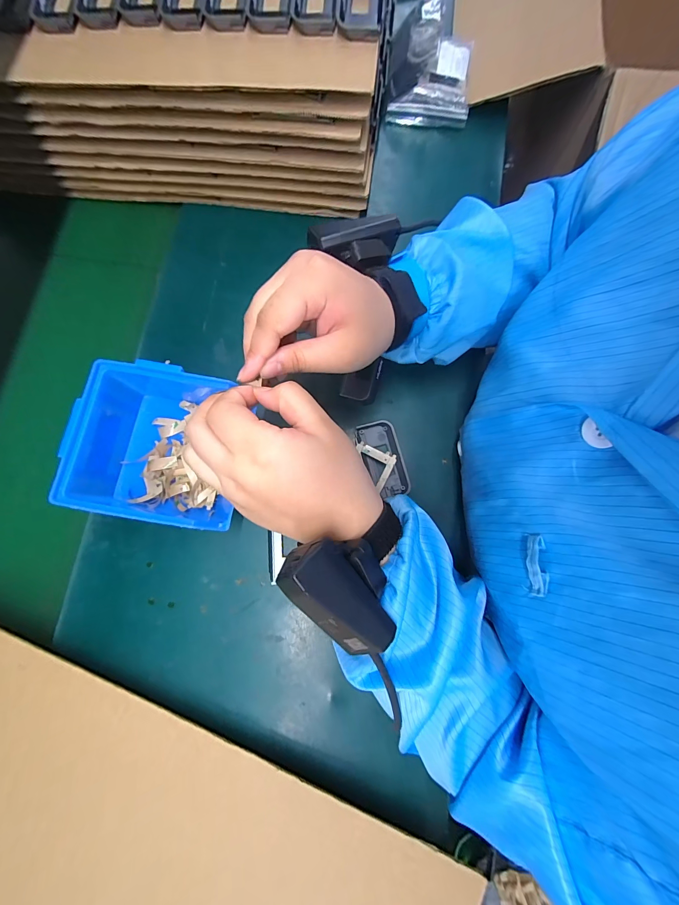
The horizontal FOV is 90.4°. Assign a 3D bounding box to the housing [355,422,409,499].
[{"bbox_3d":[0.042,0.005,0.324,0.036,0.010,0.071,-15,79,-1],"label":"housing"}]

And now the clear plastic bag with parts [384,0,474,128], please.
[{"bbox_3d":[0.105,-0.454,0.390,0.095,0.060,0.113,5,79,3],"label":"clear plastic bag with parts"}]

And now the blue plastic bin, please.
[{"bbox_3d":[-0.157,-0.008,0.297,0.149,0.066,0.128,8,79,3],"label":"blue plastic bin"}]

